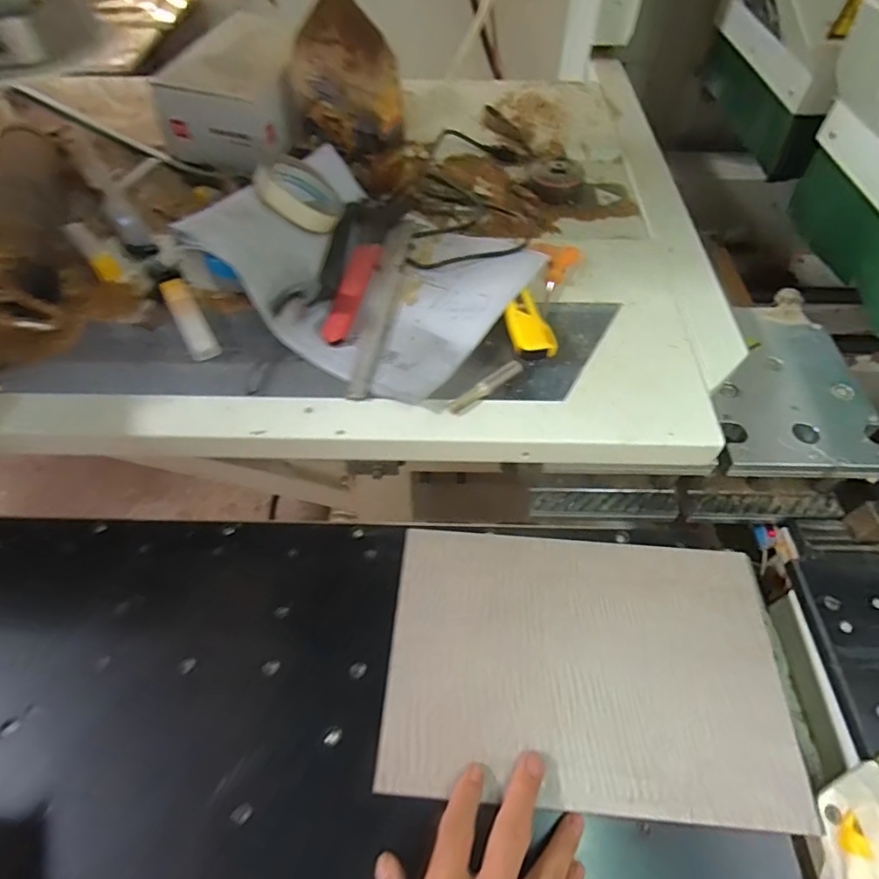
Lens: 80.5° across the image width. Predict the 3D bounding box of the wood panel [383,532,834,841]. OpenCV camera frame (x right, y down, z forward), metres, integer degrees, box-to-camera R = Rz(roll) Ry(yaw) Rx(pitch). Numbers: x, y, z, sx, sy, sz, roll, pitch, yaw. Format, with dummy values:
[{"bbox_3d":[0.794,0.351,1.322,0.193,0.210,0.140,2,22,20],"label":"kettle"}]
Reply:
[{"bbox_3d":[0.113,0.174,0.412,0.294,0.014,0.199,4,52,3],"label":"wood panel"}]

